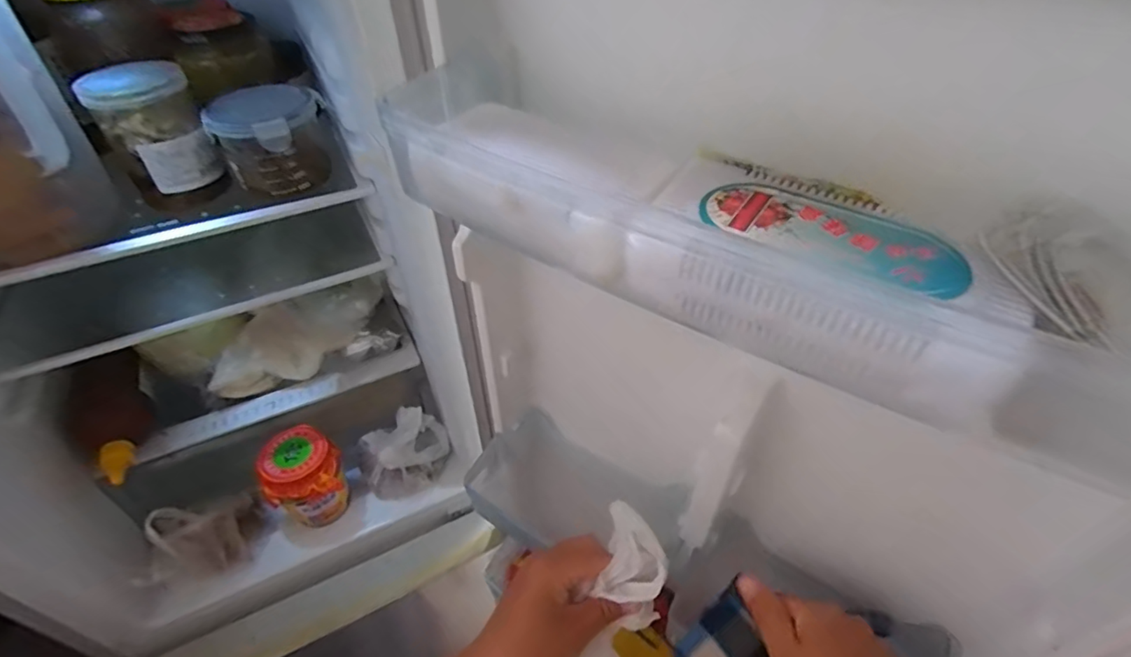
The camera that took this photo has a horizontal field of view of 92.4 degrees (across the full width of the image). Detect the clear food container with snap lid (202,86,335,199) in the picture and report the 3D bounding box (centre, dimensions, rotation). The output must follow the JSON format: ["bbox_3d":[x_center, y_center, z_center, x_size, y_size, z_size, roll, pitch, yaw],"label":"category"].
[{"bbox_3d":[-0.293,-0.190,0.546,0.101,0.082,0.097,-23,48,-20],"label":"clear food container with snap lid"}]

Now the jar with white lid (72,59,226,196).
[{"bbox_3d":[-0.385,-0.188,0.514,0.077,0.103,0.067,-24,49,-21],"label":"jar with white lid"}]

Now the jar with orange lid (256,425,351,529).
[{"bbox_3d":[-0.344,0.205,0.729,0.090,0.129,0.085,-1,44,1],"label":"jar with orange lid"}]

